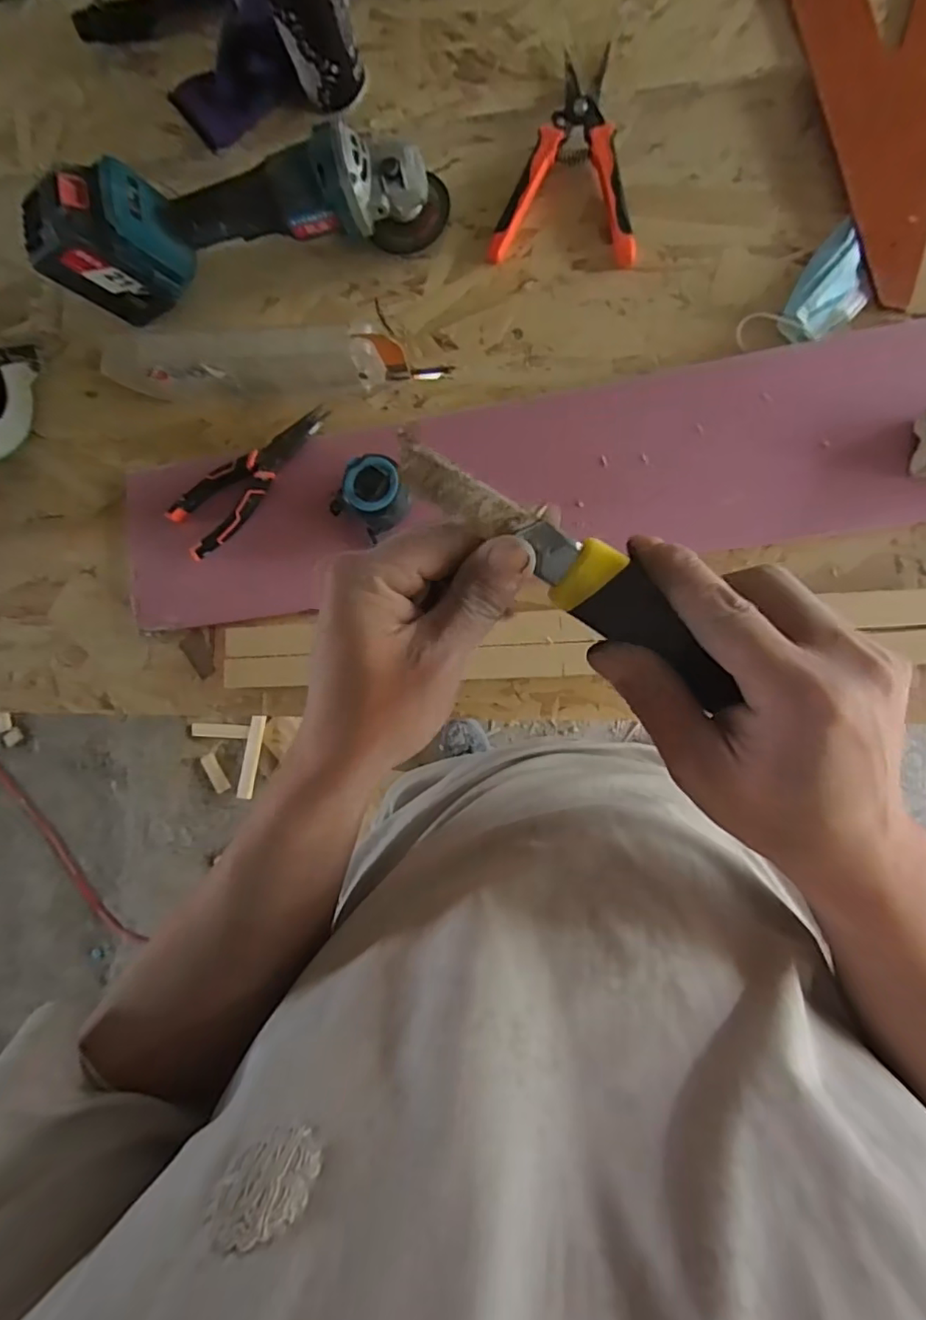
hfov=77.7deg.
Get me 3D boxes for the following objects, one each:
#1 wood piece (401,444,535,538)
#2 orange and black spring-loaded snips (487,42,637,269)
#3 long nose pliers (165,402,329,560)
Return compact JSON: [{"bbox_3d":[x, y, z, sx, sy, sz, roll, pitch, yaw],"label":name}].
[{"bbox_3d":[0.000,-0.060,0.211,0.051,0.005,0.014,27,92,-12],"label":"wood piece"},{"bbox_3d":[0.105,-0.475,0.542,0.134,0.020,0.193,8,88,10],"label":"orange and black spring-loaded snips"},{"bbox_3d":[-0.202,-0.179,0.563,0.182,0.032,0.062,-40,82,5],"label":"long nose pliers"}]

